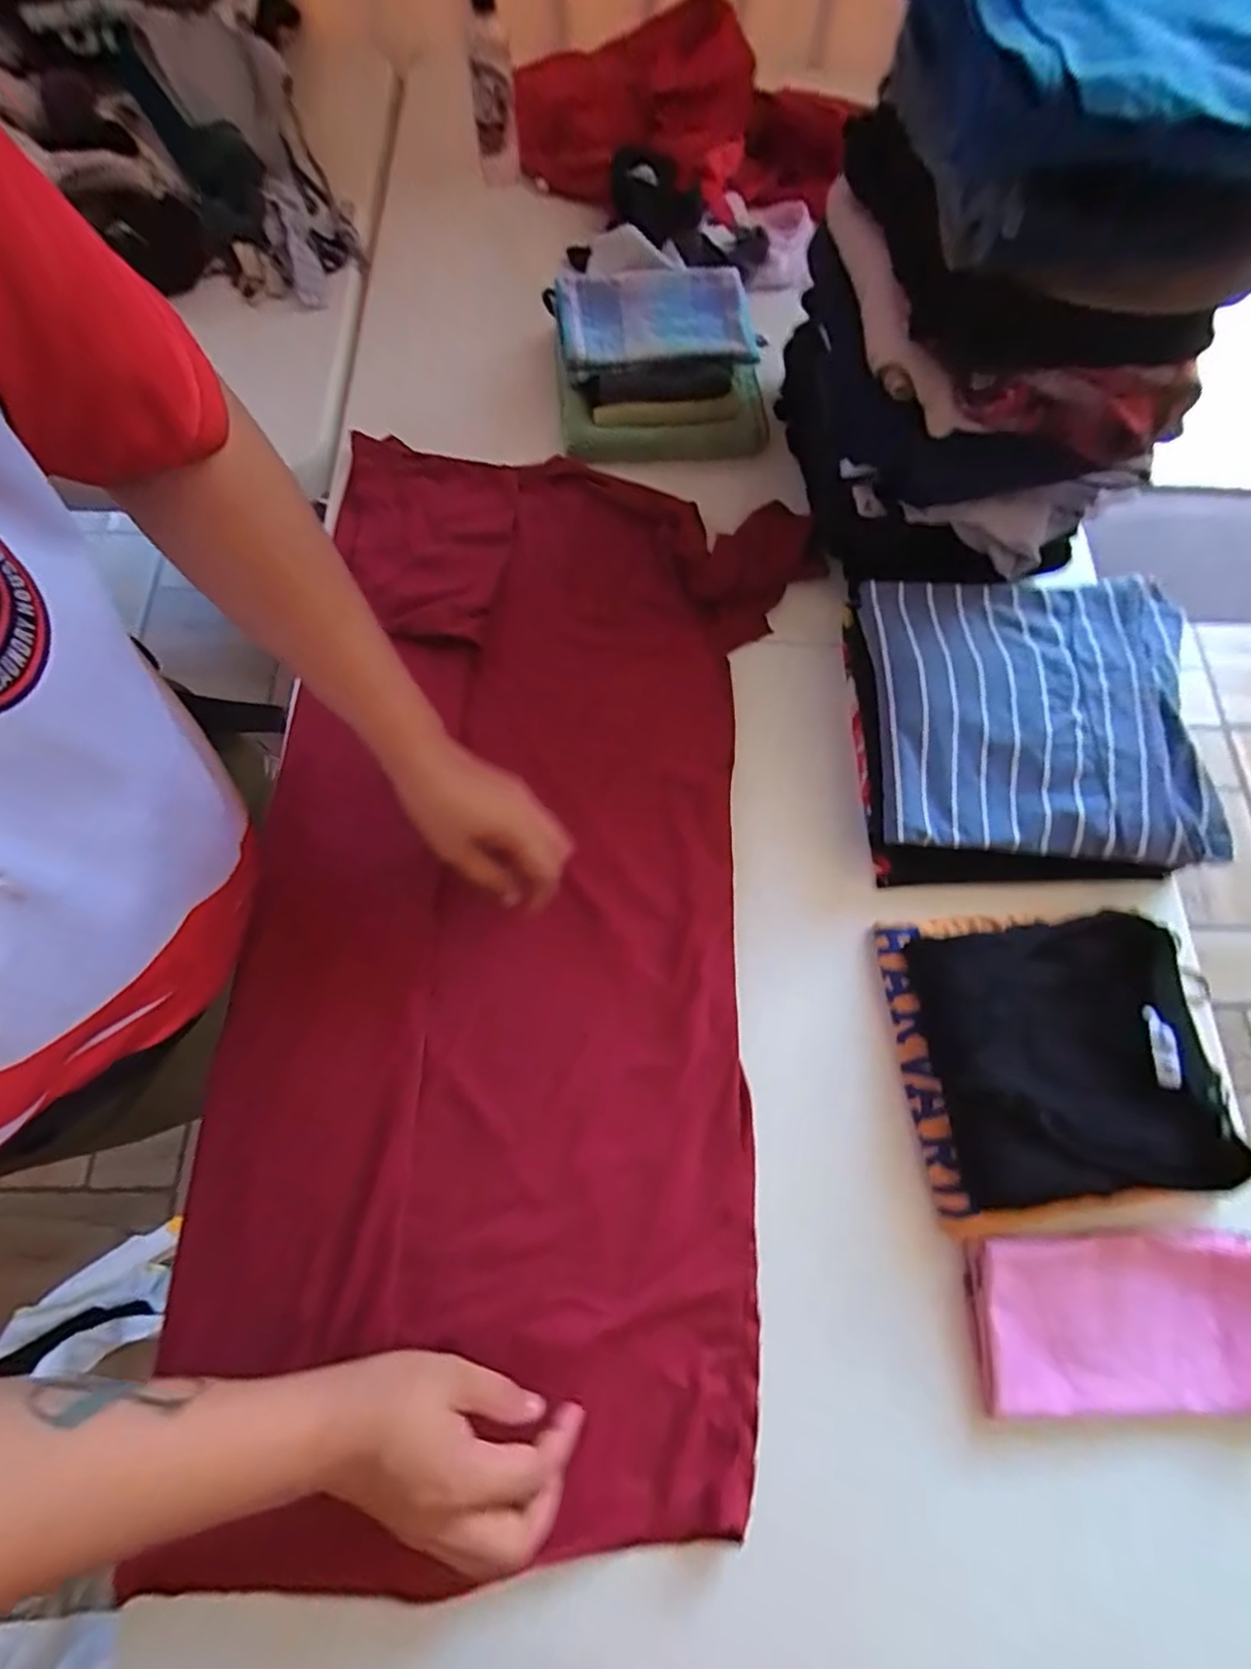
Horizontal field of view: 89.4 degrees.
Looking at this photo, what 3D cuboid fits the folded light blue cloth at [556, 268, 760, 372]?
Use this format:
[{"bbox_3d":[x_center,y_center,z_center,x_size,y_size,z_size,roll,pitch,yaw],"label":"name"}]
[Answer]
[{"bbox_3d":[0.033,-0.498,0.613,0.191,0.034,0.098,-10,71,-4],"label":"folded light blue cloth"}]

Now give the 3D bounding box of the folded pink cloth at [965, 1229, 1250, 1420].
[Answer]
[{"bbox_3d":[0.331,0.317,0.408,0.198,0.025,0.101,-1,71,-1],"label":"folded pink cloth"}]

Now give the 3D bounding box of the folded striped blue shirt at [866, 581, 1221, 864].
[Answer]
[{"bbox_3d":[0.329,-0.102,0.507,0.251,0.048,0.237,2,71,0],"label":"folded striped blue shirt"}]

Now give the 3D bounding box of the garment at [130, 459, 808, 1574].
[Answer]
[{"bbox_3d":[-0.091,0.039,0.494,0.392,0.038,0.813,4,71,1],"label":"garment"}]

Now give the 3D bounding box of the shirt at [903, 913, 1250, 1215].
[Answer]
[{"bbox_3d":[0.309,0.150,0.435,0.182,0.043,0.175,-6,71,-3],"label":"shirt"}]

